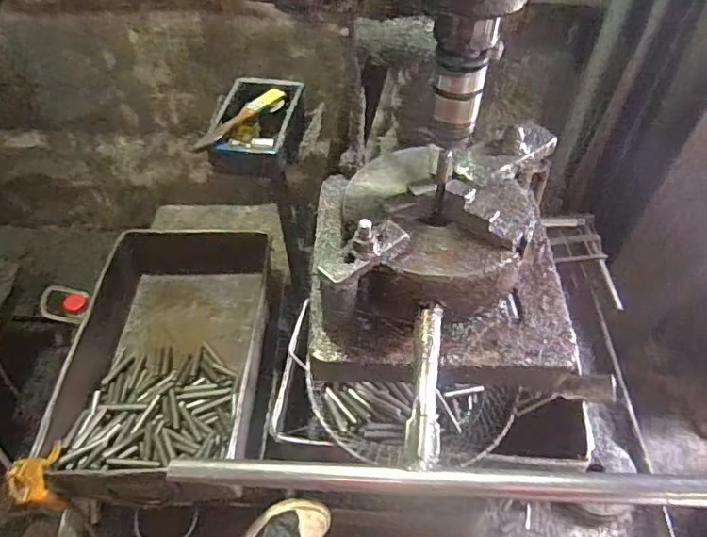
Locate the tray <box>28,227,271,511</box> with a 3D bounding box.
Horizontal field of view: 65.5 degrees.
[{"bbox_3d":[-0.288,0.118,0.902,0.293,0.124,0.505,-1,51,-2],"label":"tray"}]

